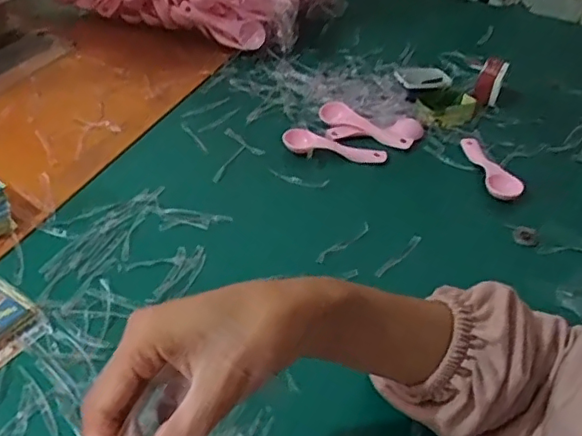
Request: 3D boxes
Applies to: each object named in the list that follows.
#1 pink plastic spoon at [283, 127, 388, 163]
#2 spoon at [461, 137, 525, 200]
[{"bbox_3d":[0.047,-0.076,0.644,0.113,0.020,0.026,13,42,6],"label":"pink plastic spoon"},{"bbox_3d":[0.211,-0.056,0.621,0.034,0.026,0.107,4,41,-4],"label":"spoon"}]

